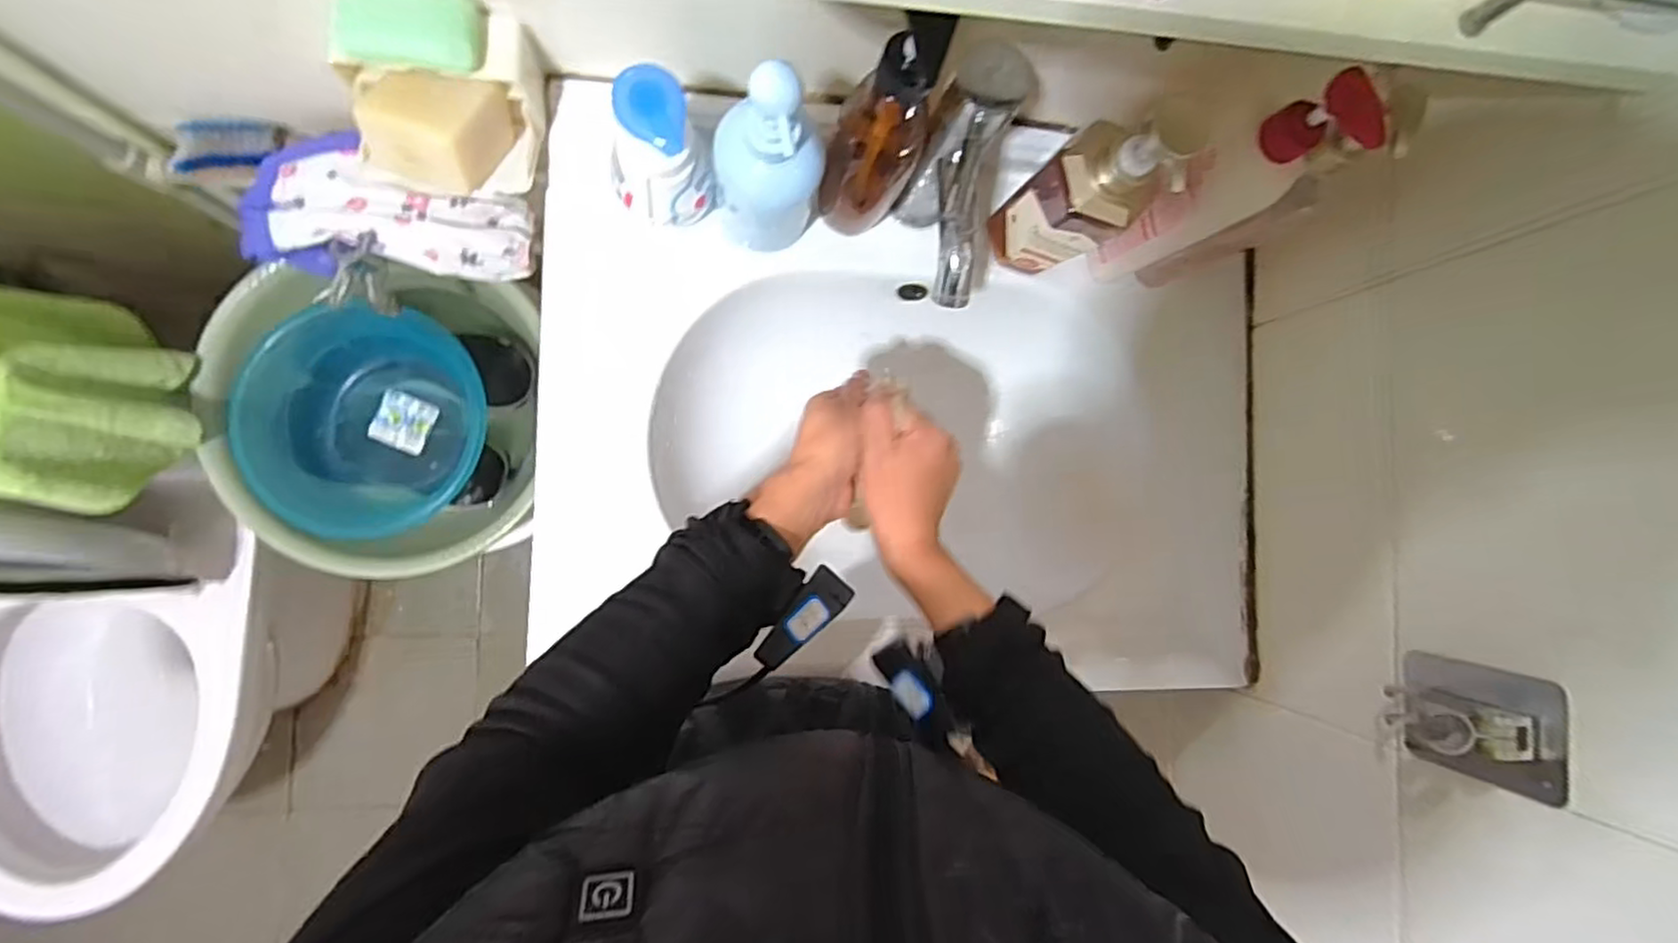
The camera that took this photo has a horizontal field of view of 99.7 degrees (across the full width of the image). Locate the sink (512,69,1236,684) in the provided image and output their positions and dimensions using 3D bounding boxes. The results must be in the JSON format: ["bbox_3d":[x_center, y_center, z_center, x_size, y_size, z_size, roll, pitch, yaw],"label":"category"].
[{"bbox_3d":[0.054,-0.037,0.676,0.625,0.178,0.375,9,86,-8],"label":"sink"}]

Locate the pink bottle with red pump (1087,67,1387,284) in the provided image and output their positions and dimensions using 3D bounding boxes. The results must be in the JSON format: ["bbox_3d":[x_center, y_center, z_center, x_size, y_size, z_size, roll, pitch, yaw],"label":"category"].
[{"bbox_3d":[0.261,-0.204,0.517,0.055,0.248,0.069,-40,94,-8],"label":"pink bottle with red pump"}]

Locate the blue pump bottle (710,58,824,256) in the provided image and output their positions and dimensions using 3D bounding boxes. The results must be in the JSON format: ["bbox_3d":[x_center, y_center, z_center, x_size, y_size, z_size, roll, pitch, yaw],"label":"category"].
[{"bbox_3d":[-0.049,-0.210,0.502,0.077,0.220,0.064,2,87,-9],"label":"blue pump bottle"}]

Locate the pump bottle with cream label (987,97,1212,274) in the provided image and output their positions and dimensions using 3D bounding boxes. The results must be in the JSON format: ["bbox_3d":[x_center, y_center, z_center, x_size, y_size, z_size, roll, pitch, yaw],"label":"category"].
[{"bbox_3d":[0.179,-0.204,0.520,0.060,0.192,0.072,-44,94,-8],"label":"pump bottle with cream label"}]

